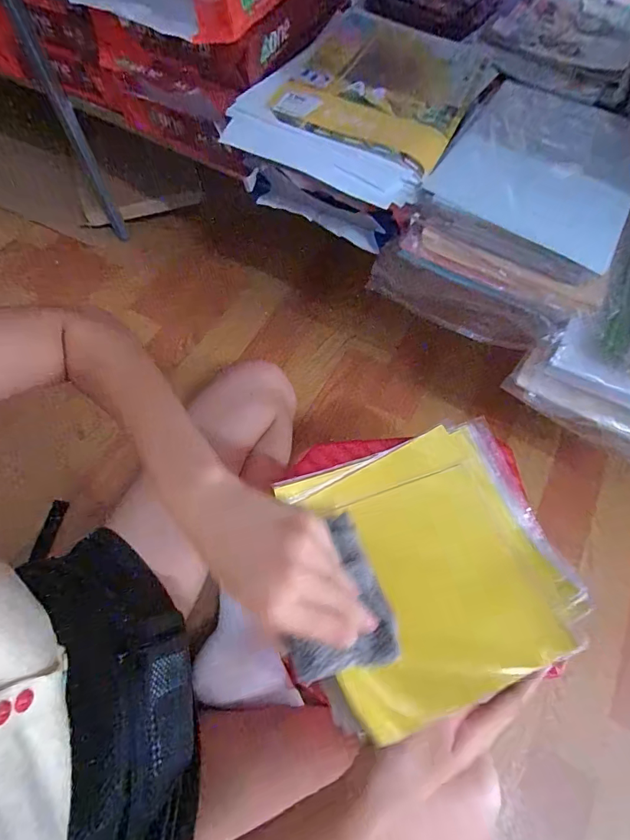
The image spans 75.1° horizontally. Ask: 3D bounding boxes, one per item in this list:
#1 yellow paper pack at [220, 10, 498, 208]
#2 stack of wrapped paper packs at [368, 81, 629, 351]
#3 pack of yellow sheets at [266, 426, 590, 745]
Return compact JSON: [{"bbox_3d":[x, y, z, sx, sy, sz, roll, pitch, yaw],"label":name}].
[{"bbox_3d":[0.065,-0.391,0.487,0.221,0.026,0.314,27,66,9],"label":"yellow paper pack"},{"bbox_3d":[0.259,-0.266,0.521,0.219,0.112,0.343,29,67,10],"label":"stack of wrapped paper packs"},{"bbox_3d":[0.101,0.111,0.354,0.225,0.036,0.209,-14,56,-12],"label":"pack of yellow sheets"}]

